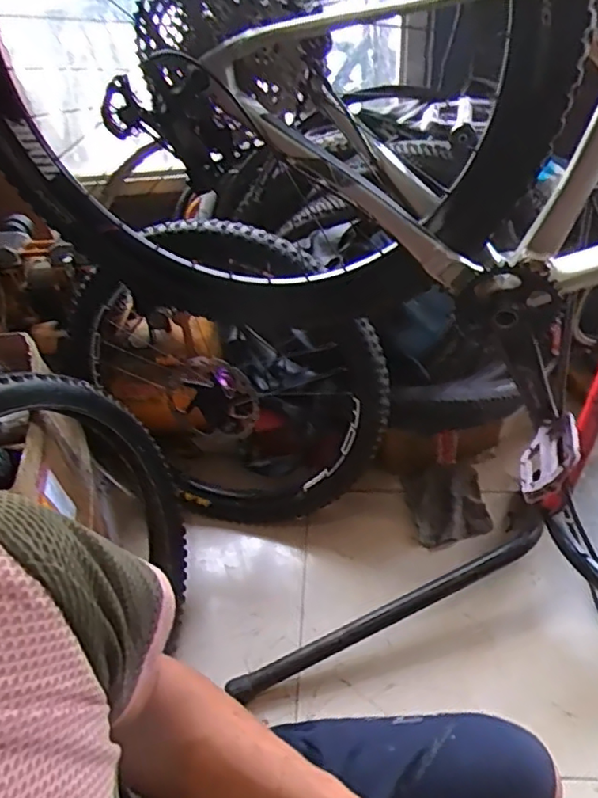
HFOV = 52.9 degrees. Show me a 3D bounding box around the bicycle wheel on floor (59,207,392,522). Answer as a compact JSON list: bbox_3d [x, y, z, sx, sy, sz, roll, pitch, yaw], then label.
[{"bbox_3d":[-0.133,-0.030,1.262,0.625,0.659,0.110,-32,15,31],"label":"bicycle wheel on floor"}]

